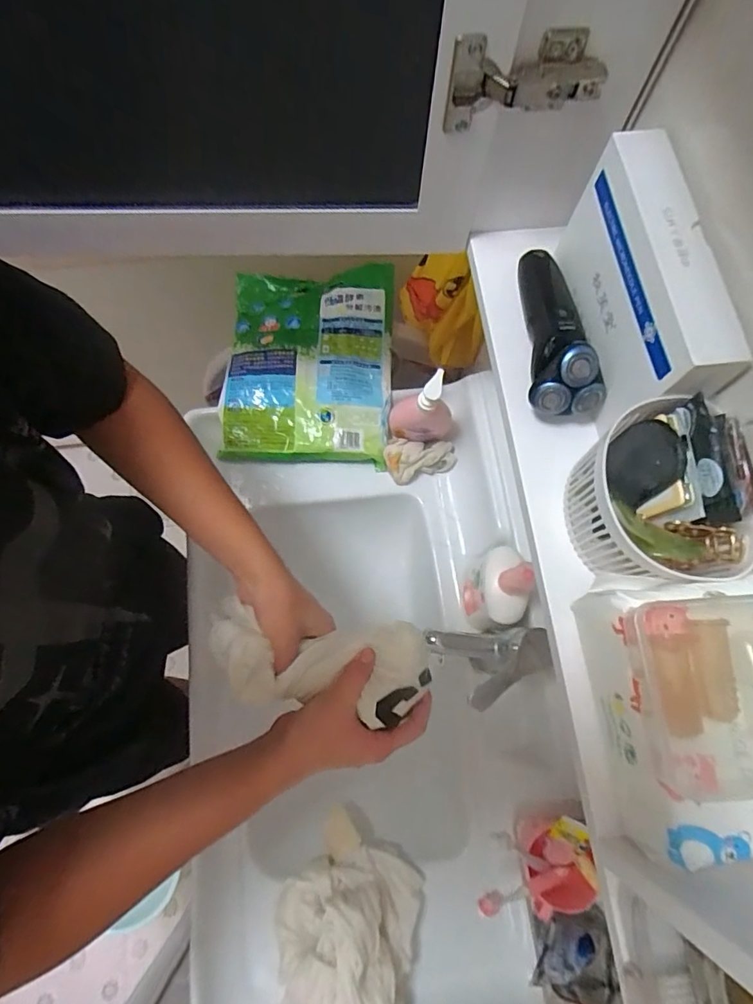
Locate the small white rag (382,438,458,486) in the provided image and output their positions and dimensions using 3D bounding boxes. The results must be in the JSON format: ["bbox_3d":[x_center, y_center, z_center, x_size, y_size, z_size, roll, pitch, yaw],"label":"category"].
[{"bbox_3d":[0.067,-0.062,0.772,0.108,0.037,0.061,2,74,-1],"label":"small white rag"}]

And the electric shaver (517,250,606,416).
[{"bbox_3d":[0.154,-0.148,0.413,0.058,0.053,0.156,3,74,-1],"label":"electric shaver"}]

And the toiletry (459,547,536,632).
[{"bbox_3d":[0.153,0.113,0.658,0.062,0.183,0.101,-7,74,-4],"label":"toiletry"}]

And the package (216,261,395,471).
[{"bbox_3d":[-0.105,-0.224,0.797,0.252,0.057,0.322,2,74,-1],"label":"package"}]

